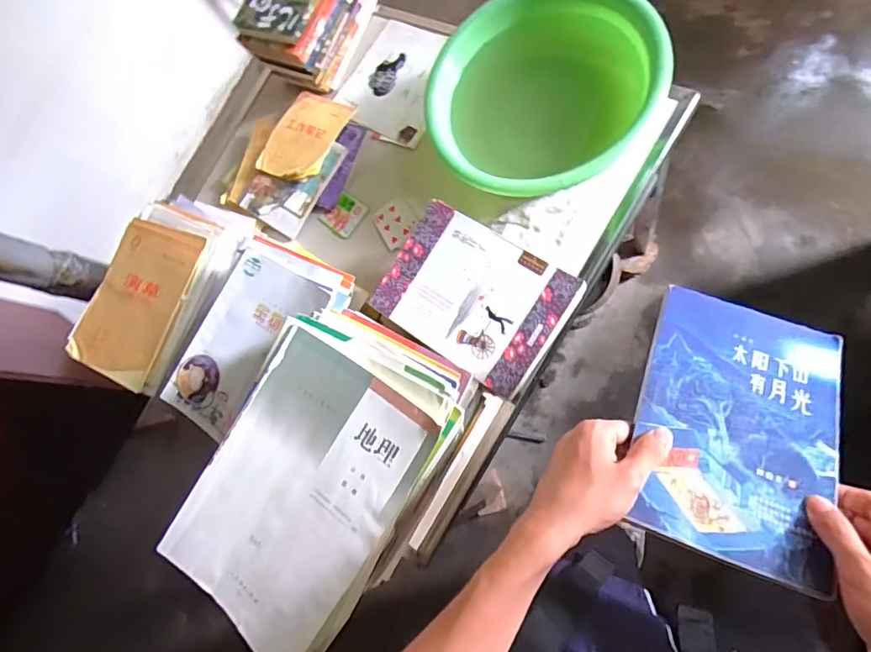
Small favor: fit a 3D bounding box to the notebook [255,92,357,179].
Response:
[{"bbox_3d":[-0.244,-0.351,0.928,0.126,0.032,0.174,27,86,11],"label":"notebook"}]

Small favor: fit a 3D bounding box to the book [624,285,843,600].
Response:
[{"bbox_3d":[0.249,0.077,0.416,0.149,0.006,0.226,19,63,12],"label":"book"}]

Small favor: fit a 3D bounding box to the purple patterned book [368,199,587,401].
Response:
[{"bbox_3d":[0.046,-0.039,0.641,0.234,0.008,0.165,34,94,21],"label":"purple patterned book"}]

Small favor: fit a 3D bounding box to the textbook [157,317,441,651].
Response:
[{"bbox_3d":[-0.146,0.171,0.525,0.205,0.021,0.286,29,86,18],"label":"textbook"}]

